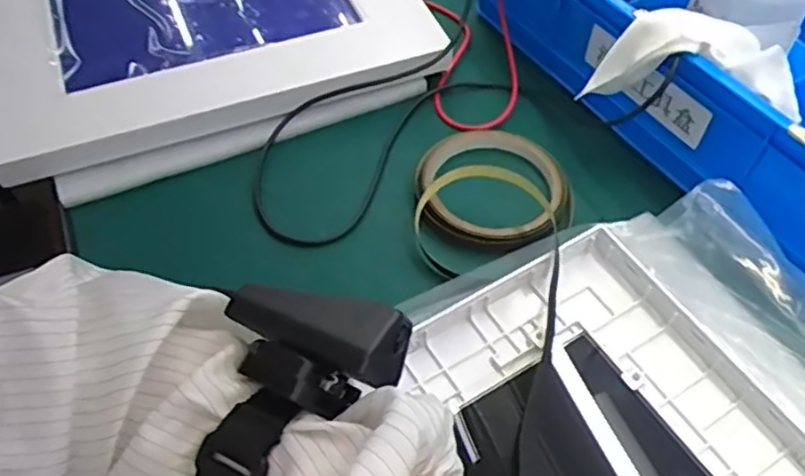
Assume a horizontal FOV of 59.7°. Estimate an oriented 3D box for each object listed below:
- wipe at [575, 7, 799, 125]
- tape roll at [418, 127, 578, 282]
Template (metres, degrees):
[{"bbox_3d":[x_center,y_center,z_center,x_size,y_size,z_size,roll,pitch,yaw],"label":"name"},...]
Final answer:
[{"bbox_3d":[0.165,-0.102,0.403,0.115,0.048,0.036,15,53,28],"label":"wipe"},{"bbox_3d":[0.055,-0.031,0.431,0.097,0.026,0.107,-5,54,-5],"label":"tape roll"}]

